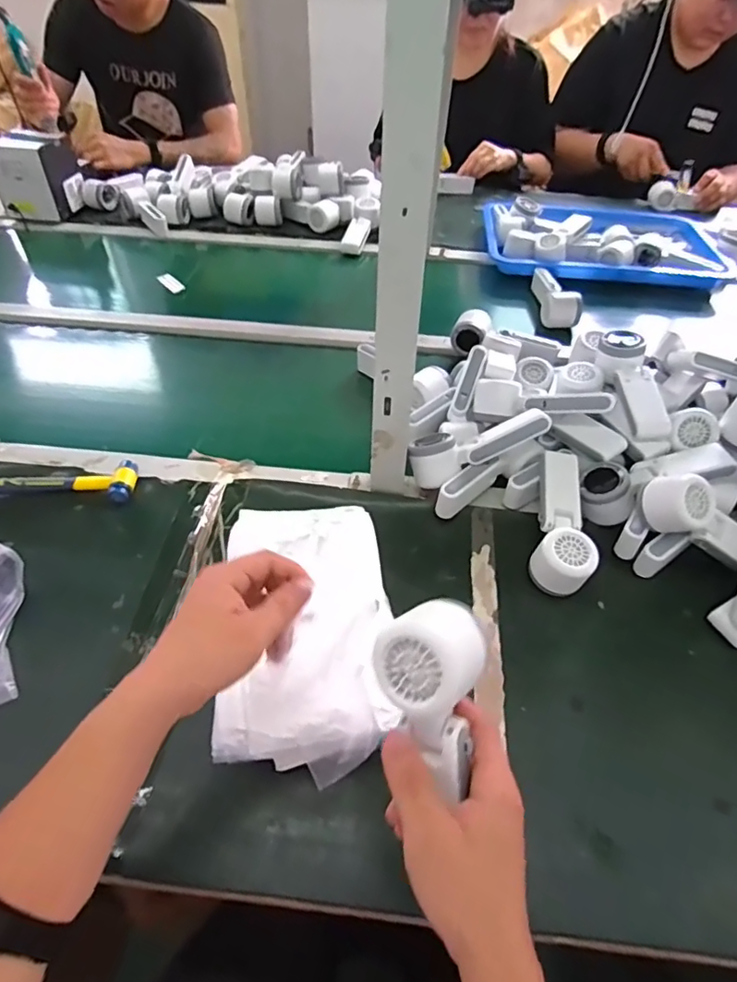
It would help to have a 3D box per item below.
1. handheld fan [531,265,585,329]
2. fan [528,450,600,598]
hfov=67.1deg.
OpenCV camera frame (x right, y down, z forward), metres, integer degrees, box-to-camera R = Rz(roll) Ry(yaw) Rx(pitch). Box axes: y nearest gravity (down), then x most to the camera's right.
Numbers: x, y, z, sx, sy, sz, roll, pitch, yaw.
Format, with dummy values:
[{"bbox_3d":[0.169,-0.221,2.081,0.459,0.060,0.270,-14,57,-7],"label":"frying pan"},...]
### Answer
[{"bbox_3d":[0.334,-0.358,0.995,0.058,0.054,0.167,2,47,1],"label":"handheld fan"},{"bbox_3d":[0.216,0.039,0.623,0.057,0.067,0.159,10,48,7],"label":"fan"}]

